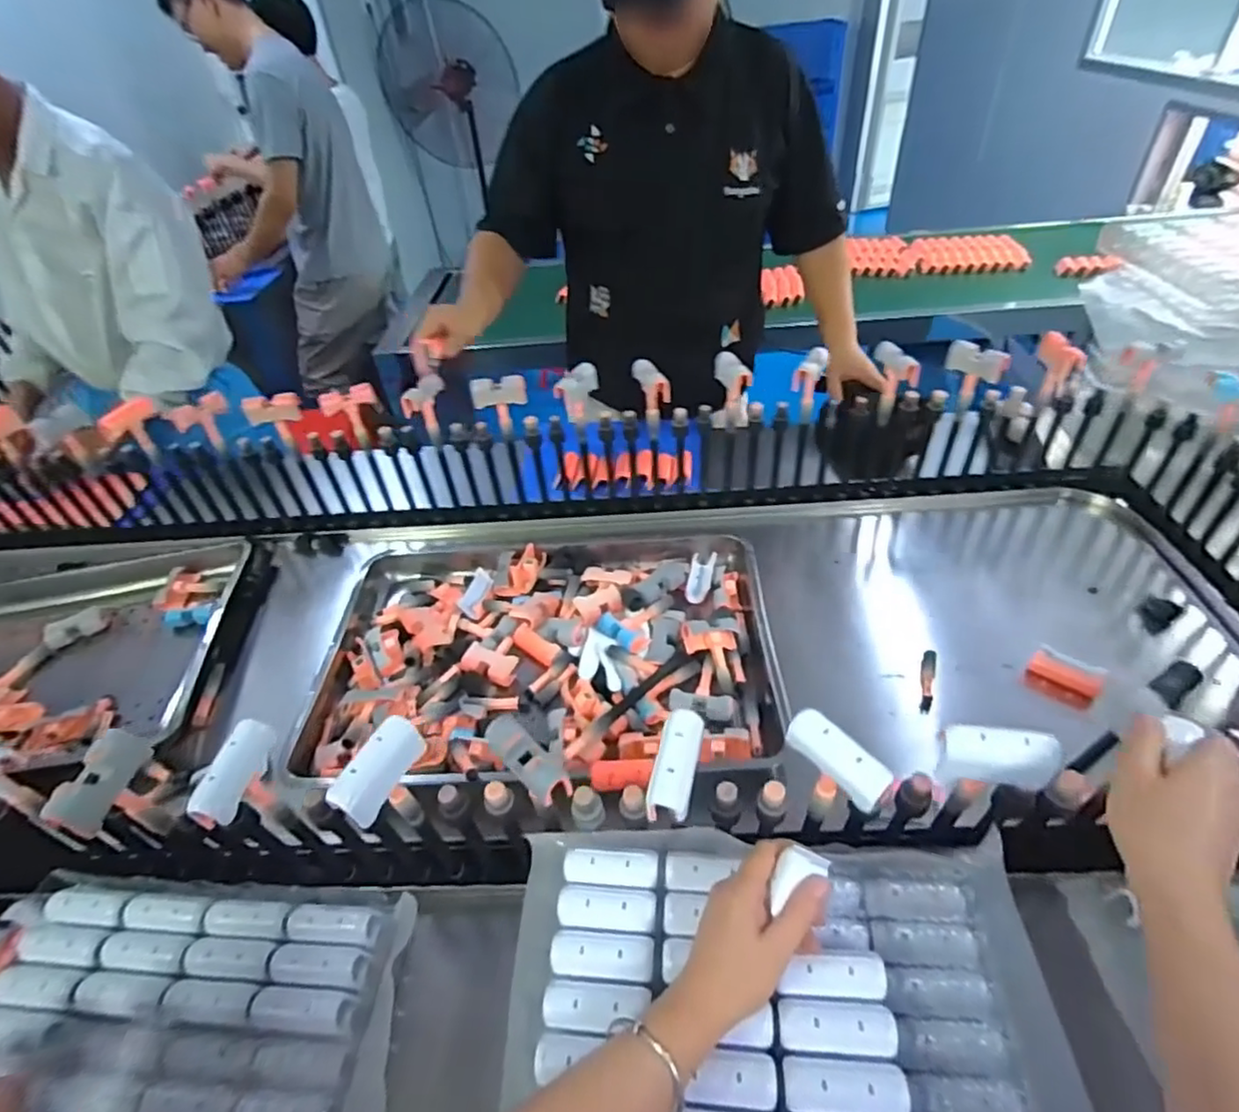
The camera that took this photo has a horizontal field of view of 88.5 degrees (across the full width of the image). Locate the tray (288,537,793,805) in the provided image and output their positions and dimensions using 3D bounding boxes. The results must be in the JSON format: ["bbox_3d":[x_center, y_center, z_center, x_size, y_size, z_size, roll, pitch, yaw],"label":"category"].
[{"bbox_3d":[-0.096,0.115,0.862,0.582,0.056,0.447,-3,41,4],"label":"tray"}]

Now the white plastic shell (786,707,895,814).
[{"bbox_3d":[0.157,0.144,0.457,0.029,0.025,0.074,-34,48,-28],"label":"white plastic shell"}]

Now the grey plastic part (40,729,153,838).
[{"bbox_3d":[-0.409,0.177,0.501,0.028,0.039,0.076,10,60,18],"label":"grey plastic part"}]

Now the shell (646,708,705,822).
[{"bbox_3d":[0.041,0.150,0.459,0.029,0.022,0.078,7,43,15],"label":"shell"}]

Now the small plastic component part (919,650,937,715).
[{"bbox_3d":[0.383,0.156,0.791,0.015,0.019,0.087,10,58,18],"label":"small plastic component part"}]

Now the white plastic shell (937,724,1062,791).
[{"bbox_3d":[0.268,0.141,0.449,0.072,0.027,0.031,6,43,14],"label":"white plastic shell"}]

